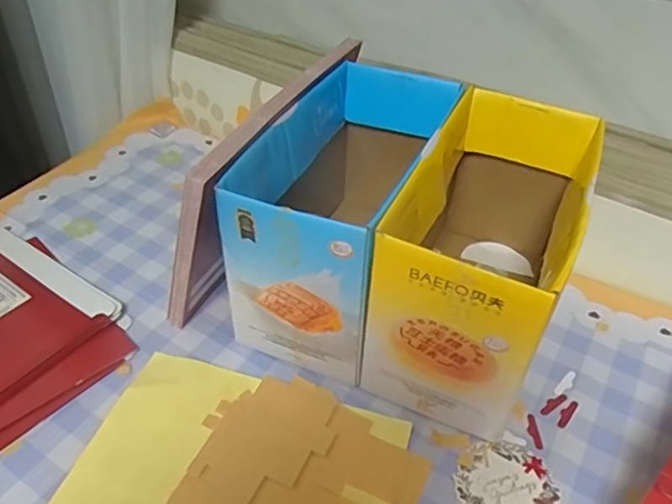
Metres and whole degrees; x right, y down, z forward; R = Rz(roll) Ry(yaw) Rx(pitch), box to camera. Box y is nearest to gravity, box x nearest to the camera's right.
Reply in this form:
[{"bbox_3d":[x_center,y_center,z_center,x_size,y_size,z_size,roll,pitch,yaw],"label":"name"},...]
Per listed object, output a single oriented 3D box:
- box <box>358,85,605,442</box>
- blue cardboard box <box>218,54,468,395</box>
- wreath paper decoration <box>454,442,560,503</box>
[{"bbox_3d":[0.115,-0.001,0.458,0.111,0.157,0.230,19,45,16],"label":"box"},{"bbox_3d":[0.002,-0.038,0.492,0.109,0.158,0.234,14,44,11],"label":"blue cardboard box"},{"bbox_3d":[0.117,0.161,0.398,0.066,0.004,0.065,2,43,-2],"label":"wreath paper decoration"}]

